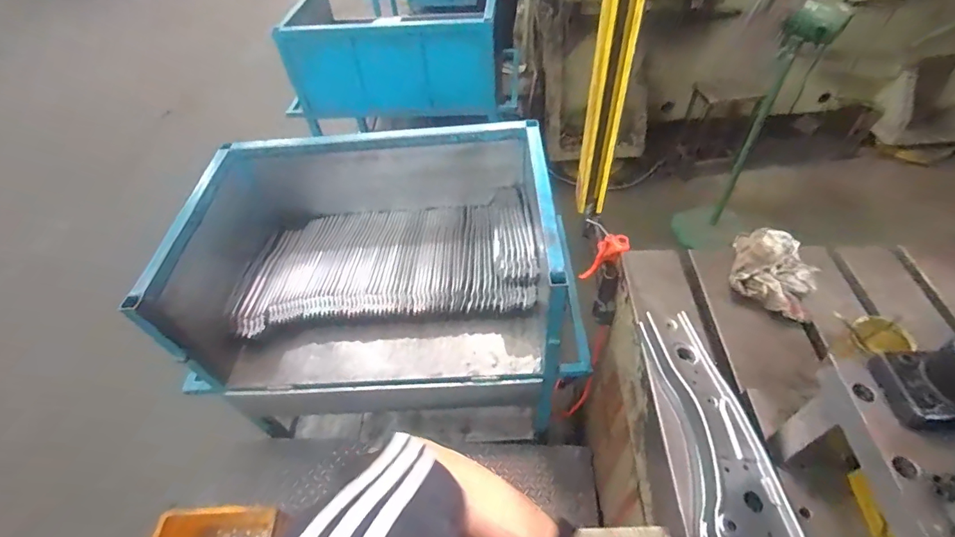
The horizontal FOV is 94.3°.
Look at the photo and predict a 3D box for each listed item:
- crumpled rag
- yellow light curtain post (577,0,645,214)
[{"bbox_3d":[0.569,0.000,0.850,0.146,0.062,0.166,27,57,24],"label":"crumpled rag"},{"bbox_3d":[0.215,-0.314,0.719,0.062,0.547,0.035,7,51,10],"label":"yellow light curtain post"}]

